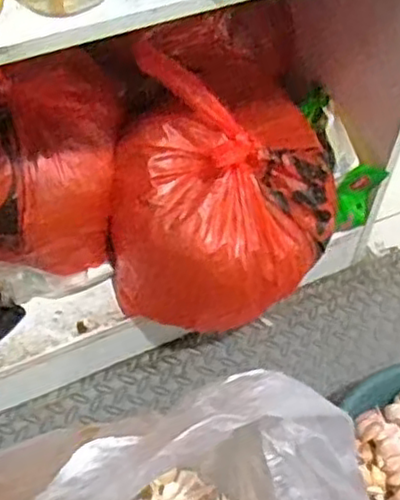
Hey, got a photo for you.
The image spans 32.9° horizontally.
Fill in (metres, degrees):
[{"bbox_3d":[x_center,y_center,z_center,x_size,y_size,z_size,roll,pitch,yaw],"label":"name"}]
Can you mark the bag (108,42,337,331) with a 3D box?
[{"bbox_3d":[0.032,-0.064,0.759,0.264,0.229,0.217,-1,53,-4],"label":"bag"}]

